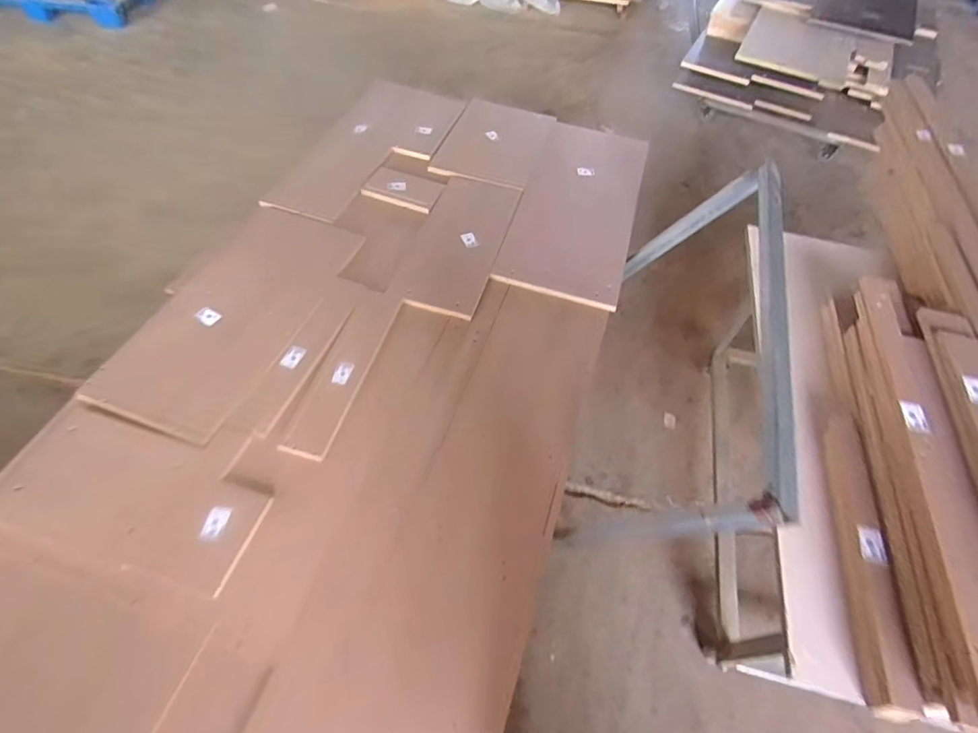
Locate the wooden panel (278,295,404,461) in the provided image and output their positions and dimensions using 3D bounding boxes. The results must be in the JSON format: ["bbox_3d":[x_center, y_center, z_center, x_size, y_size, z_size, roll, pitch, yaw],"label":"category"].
[{"bbox_3d":[-0.360,0.001,1.231,0.110,0.016,0.496,15,55,7],"label":"wooden panel"}]

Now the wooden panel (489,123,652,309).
[{"bbox_3d":[0.300,-0.559,1.619,0.372,0.026,0.911,15,55,7],"label":"wooden panel"}]

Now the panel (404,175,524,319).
[{"bbox_3d":[-0.087,-0.402,1.510,0.259,0.012,0.589,15,55,7],"label":"panel"}]

